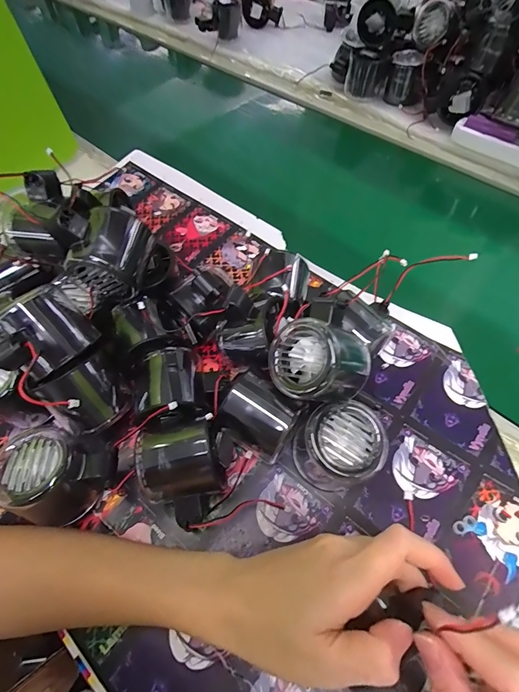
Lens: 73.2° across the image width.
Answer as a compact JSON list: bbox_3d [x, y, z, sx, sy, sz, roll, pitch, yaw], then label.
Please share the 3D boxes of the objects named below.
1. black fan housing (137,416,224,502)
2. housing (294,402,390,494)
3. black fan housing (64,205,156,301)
[{"bbox_3d":[-0.058,0.088,0.264,0.055,0.050,0.050,-10,60,-4],"label":"black fan housing"},{"bbox_3d":[0.058,0.077,0.260,0.058,0.059,0.049,-4,60,0],"label":"housing"},{"bbox_3d":[-0.118,-0.077,0.285,0.044,0.051,0.059,11,61,8],"label":"black fan housing"}]

